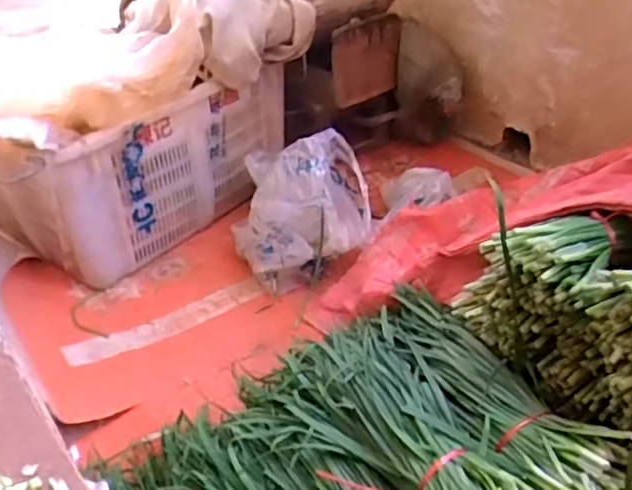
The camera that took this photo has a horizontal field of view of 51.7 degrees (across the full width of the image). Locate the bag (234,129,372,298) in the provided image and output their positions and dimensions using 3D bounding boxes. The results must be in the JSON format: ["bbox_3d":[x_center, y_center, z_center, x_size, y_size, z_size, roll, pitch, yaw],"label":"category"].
[{"bbox_3d":[-0.028,-0.084,1.323,0.273,0.213,0.267,-12,37,-11],"label":"bag"}]

